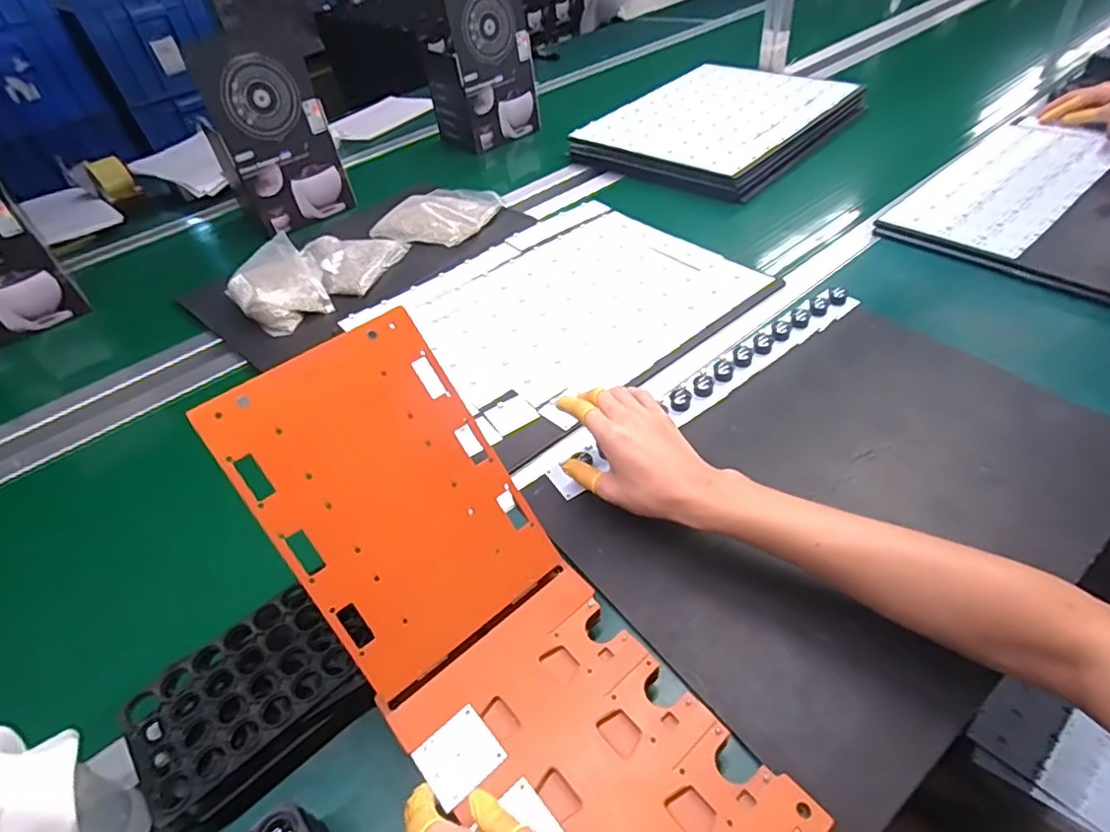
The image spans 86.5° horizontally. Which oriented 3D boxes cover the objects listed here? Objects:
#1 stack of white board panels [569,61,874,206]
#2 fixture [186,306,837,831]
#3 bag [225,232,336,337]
[{"bbox_3d":[0.314,-0.574,1.138,0.382,0.053,0.484,29,55,31],"label":"stack of white board panels"},{"bbox_3d":[-0.044,0.133,0.400,0.156,0.102,0.422,-38,78,-27],"label":"fixture"},{"bbox_3d":[-0.402,-0.189,0.844,0.115,0.049,0.167,-31,50,-21],"label":"bag"}]

